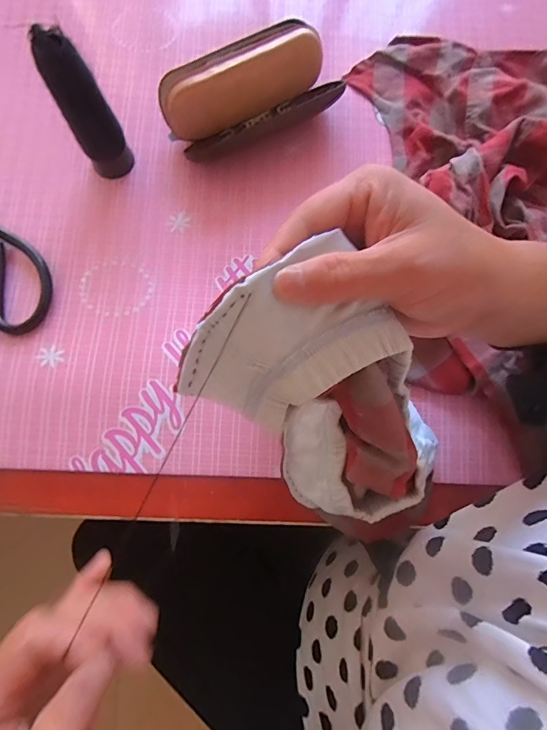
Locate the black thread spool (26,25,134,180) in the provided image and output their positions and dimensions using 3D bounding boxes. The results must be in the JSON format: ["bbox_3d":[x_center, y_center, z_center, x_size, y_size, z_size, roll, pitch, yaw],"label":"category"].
[{"bbox_3d":[-0.144,-0.196,0.324,0.037,0.120,0.034,0,79,0],"label":"black thread spool"}]

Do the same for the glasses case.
[{"bbox_3d":[-0.023,-0.255,0.379,0.161,0.057,0.076,-21,79,-4],"label":"glasses case"}]

